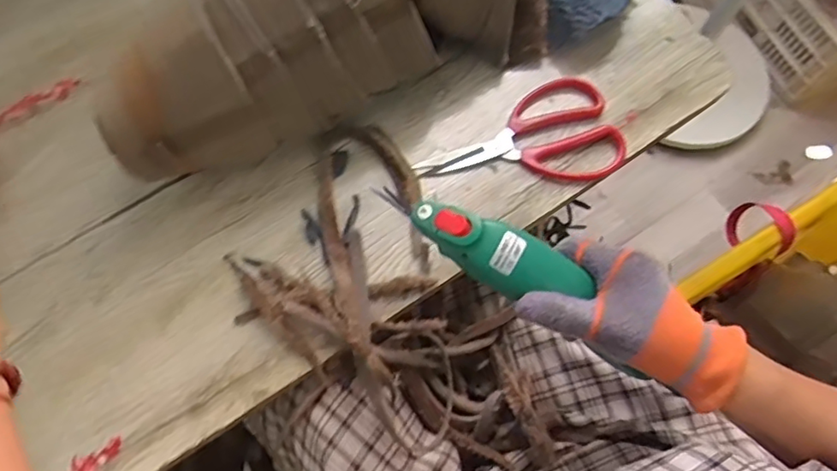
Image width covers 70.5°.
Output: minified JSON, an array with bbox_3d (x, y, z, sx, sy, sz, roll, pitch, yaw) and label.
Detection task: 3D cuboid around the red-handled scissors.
[{"bbox_3d":[0.091,-0.085,0.541,0.186,0.020,0.099,-15,69,-9],"label":"red-handled scissors"}]

